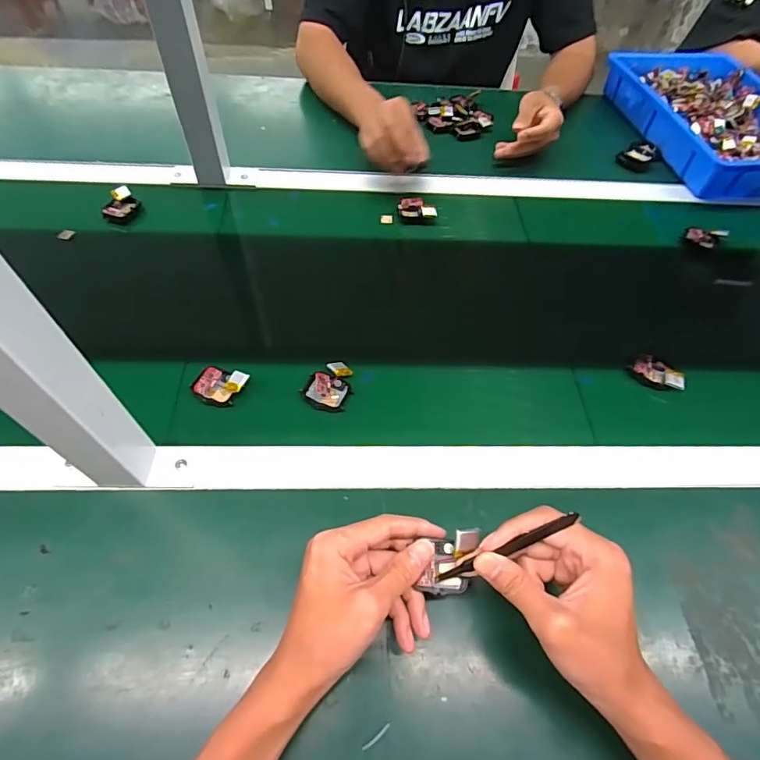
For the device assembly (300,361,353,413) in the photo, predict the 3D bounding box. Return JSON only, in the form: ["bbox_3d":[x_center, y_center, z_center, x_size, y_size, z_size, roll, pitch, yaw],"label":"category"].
[{"bbox_3d":[-0.050,0.003,0.464,0.046,0.015,0.055,22,59,11],"label":"device assembly"}]

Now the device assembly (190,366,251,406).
[{"bbox_3d":[-0.160,0.005,0.455,0.051,0.014,0.038,15,58,7],"label":"device assembly"}]

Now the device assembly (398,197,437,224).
[{"bbox_3d":[0.052,-0.234,0.629,0.050,0.016,0.035,3,57,-1],"label":"device assembly"}]

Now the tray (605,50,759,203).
[{"bbox_3d":[0.569,-0.457,0.778,0.253,0.067,0.382,-7,56,-8],"label":"tray"}]

